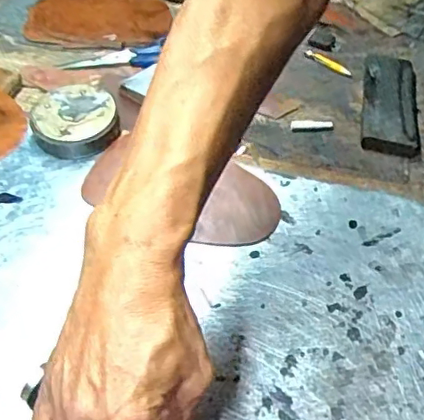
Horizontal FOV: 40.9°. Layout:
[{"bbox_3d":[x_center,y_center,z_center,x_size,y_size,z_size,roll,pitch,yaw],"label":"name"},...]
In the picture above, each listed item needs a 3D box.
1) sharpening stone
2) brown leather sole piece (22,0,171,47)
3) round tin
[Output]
[{"bbox_3d":[0.189,-0.119,0.600,0.054,0.020,0.171,9,49,8],"label":"sharpening stone"},{"bbox_3d":[-0.138,-0.234,0.687,0.168,0.011,0.114,-3,52,-3],"label":"brown leather sole piece"},{"bbox_3d":[-0.124,-0.080,0.518,0.074,0.034,0.072,0,48,0],"label":"round tin"}]

